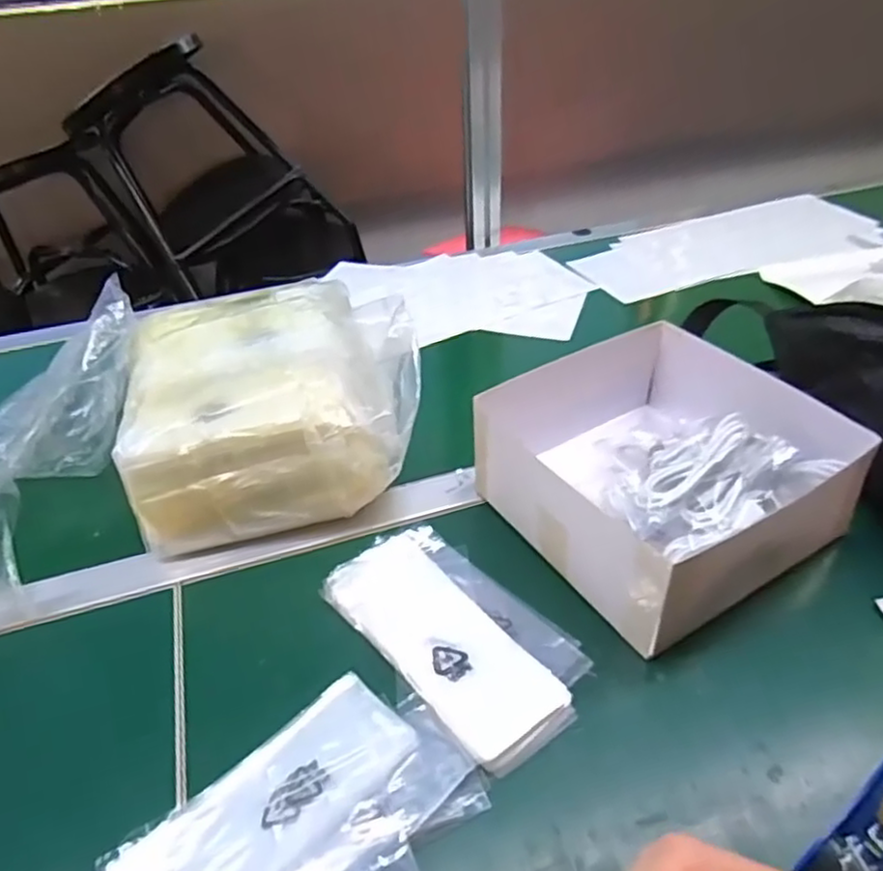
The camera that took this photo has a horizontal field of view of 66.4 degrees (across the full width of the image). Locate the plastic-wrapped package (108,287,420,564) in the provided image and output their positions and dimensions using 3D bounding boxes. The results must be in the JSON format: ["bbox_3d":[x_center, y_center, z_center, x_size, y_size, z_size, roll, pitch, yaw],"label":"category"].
[{"bbox_3d":[-0.142,-0.030,0.580,0.227,0.126,0.221,-12,39,-10],"label":"plastic-wrapped package"}]

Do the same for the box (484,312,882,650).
[{"bbox_3d":[0.159,0.023,0.513,0.207,0.092,0.217,-22,42,-22],"label":"box"}]

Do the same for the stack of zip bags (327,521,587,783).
[{"bbox_3d":[0.009,0.129,0.456,0.099,0.015,0.184,-30,45,-29],"label":"stack of zip bags"}]

